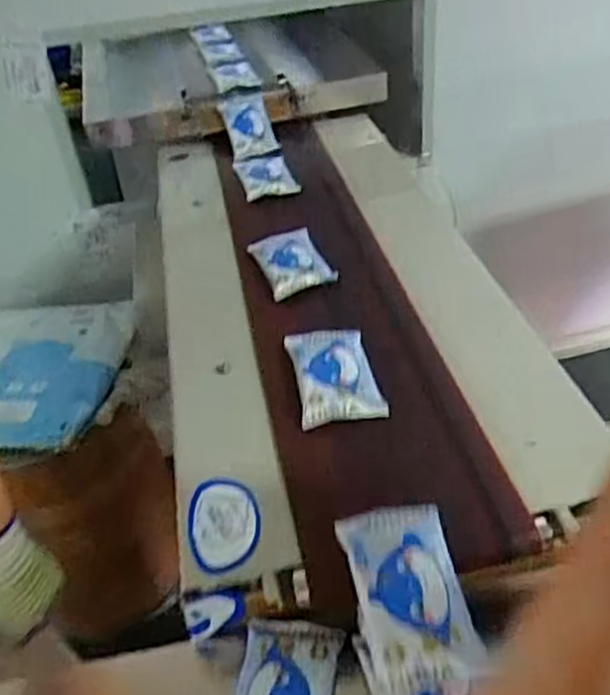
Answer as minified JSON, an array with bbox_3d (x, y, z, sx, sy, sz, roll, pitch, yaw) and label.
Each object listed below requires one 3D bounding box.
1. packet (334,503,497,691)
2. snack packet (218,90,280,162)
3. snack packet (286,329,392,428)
[{"bbox_3d":[0.080,0.186,0.529,0.080,0.028,0.135,-9,41,-7],"label":"packet"},{"bbox_3d":[-0.108,-0.425,1.305,0.089,0.024,0.169,-20,59,10],"label":"snack packet"},{"bbox_3d":[0.031,0.025,0.736,0.084,0.022,0.146,-8,41,-6],"label":"snack packet"}]

